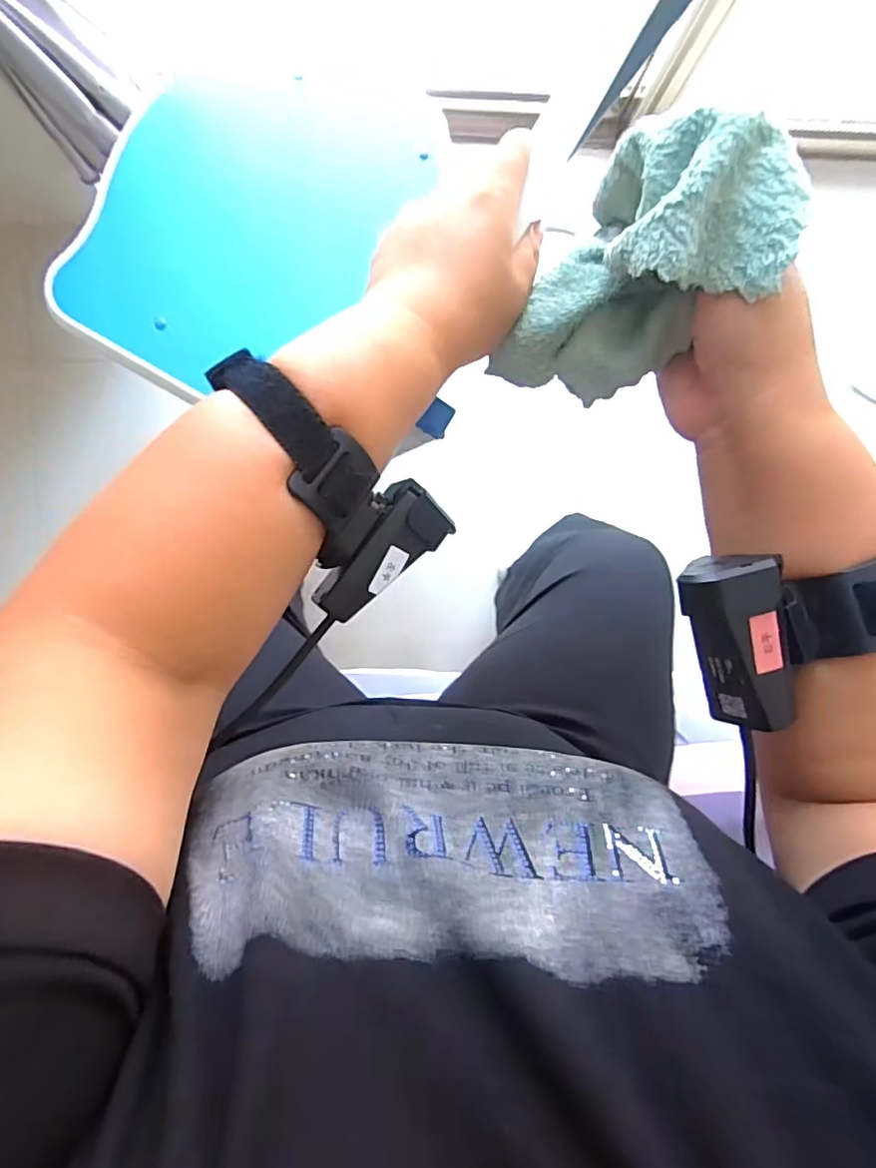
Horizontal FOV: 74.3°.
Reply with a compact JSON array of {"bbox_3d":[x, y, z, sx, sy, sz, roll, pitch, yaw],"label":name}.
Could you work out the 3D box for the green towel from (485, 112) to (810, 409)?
[{"bbox_3d":[0.090,-0.135,0.263,0.075,0.100,0.094,33,93,-5],"label":"green towel"}]

